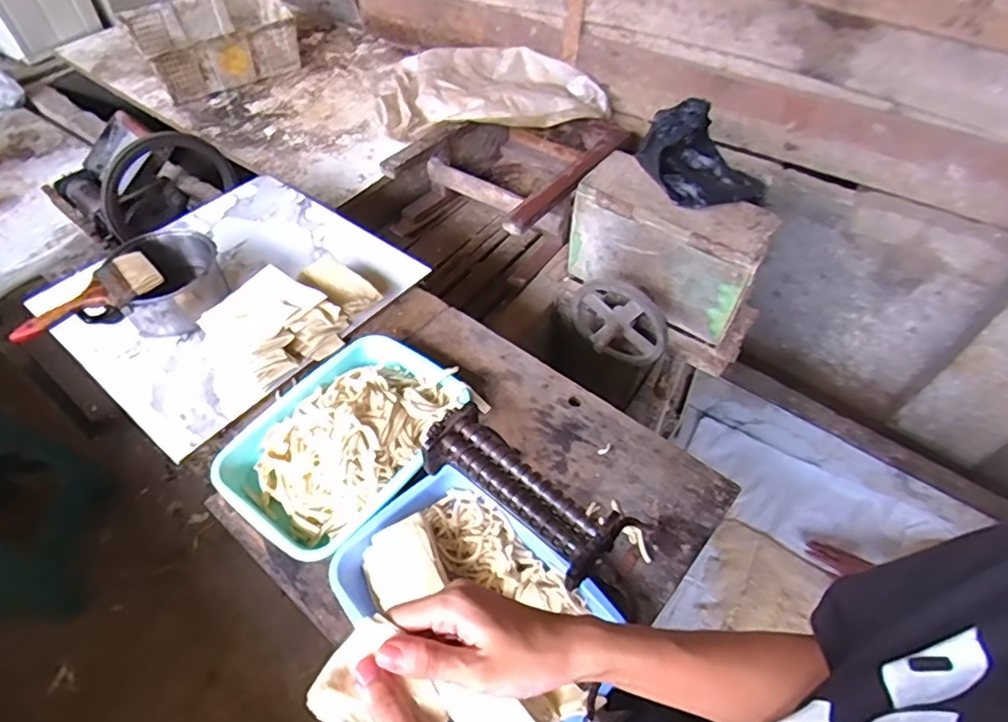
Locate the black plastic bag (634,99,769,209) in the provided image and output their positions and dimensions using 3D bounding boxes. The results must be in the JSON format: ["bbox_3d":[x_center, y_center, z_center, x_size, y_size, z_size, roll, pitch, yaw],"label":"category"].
[{"bbox_3d":[0.349,-0.366,1.054,0.174,0.086,0.231,-28,58,-20],"label":"black plastic bag"}]

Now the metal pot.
[{"bbox_3d":[-0.547,-0.113,0.945,0.166,0.119,0.162,0,52,0],"label":"metal pot"}]

